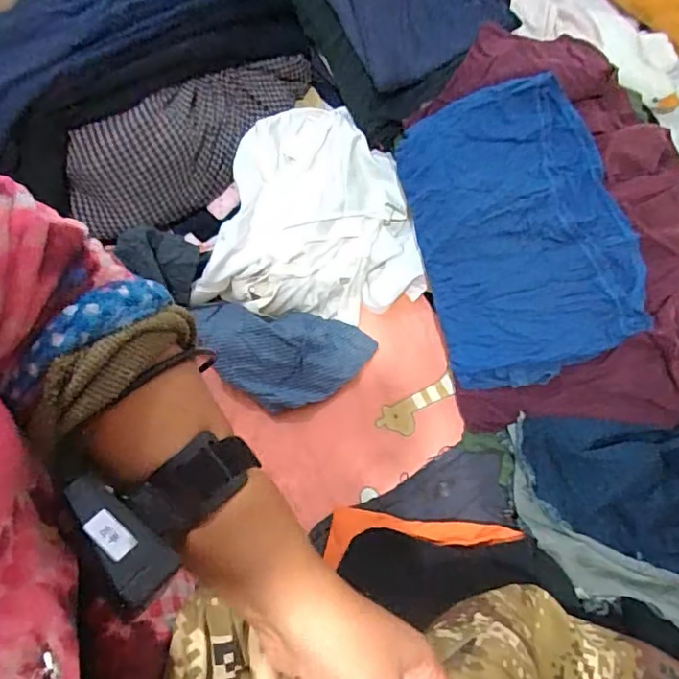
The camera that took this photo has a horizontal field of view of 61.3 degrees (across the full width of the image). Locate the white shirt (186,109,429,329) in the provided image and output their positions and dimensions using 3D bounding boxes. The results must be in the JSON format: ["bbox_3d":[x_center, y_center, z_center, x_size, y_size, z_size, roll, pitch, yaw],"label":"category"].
[{"bbox_3d":[-0.026,-0.214,1.028,0.349,0.161,0.397,14,63,6],"label":"white shirt"}]

